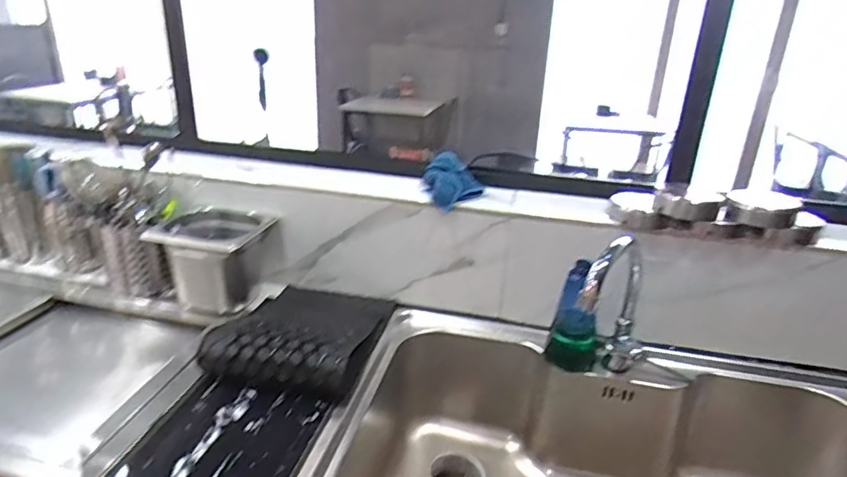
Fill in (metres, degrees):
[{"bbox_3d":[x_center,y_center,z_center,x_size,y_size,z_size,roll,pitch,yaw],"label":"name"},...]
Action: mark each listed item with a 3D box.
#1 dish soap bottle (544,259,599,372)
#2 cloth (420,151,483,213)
[{"bbox_3d":[0.240,0.124,0.839,0.079,0.176,0.055,10,25,16],"label":"dish soap bottle"},{"bbox_3d":[0.045,-0.101,0.934,0.112,0.053,0.130,14,26,25],"label":"cloth"}]

